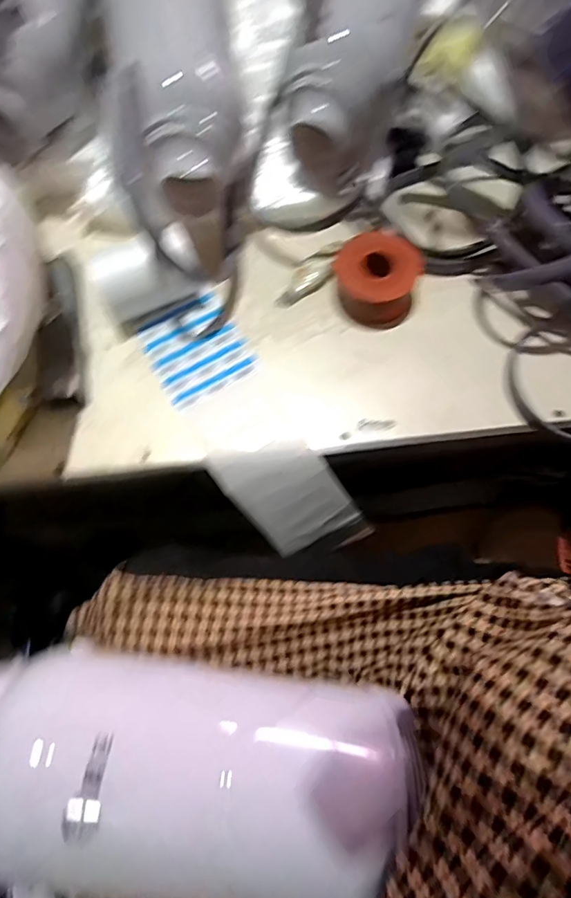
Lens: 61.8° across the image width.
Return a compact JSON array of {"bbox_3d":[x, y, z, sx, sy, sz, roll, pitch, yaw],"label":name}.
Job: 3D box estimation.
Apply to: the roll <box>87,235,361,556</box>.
[{"bbox_3d":[-0.067,-0.059,0.560,0.119,0.090,0.398,-35,89,-10],"label":"roll"}]

